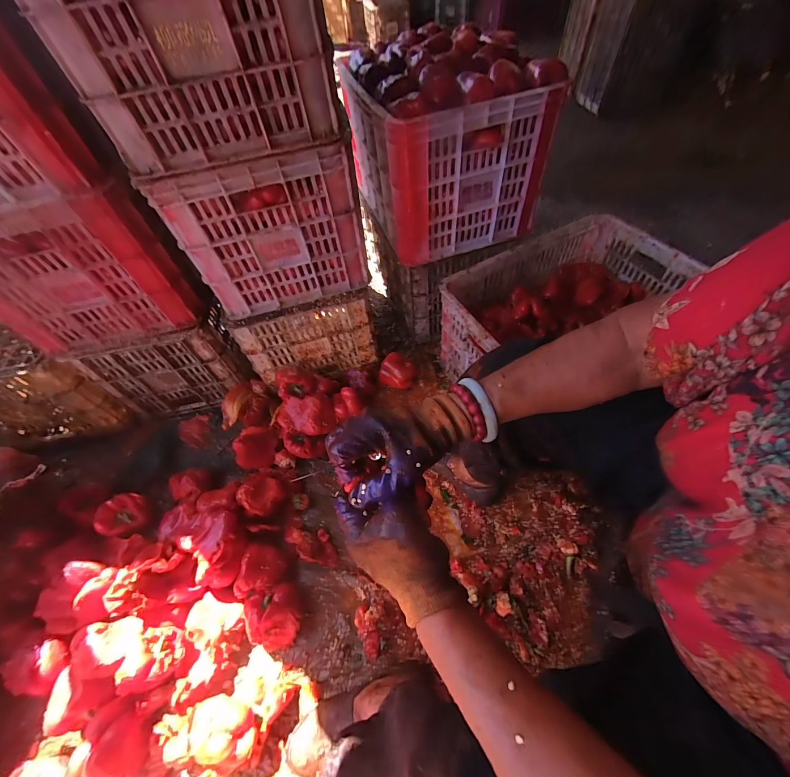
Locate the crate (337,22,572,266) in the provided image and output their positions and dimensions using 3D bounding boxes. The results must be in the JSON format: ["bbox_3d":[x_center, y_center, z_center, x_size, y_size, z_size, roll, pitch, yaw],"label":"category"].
[{"bbox_3d":[0.097,-0.618,0.835,0.356,0.328,0.475,-17,56,-7],"label":"crate"}]

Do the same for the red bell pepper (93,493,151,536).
[{"bbox_3d":[-0.628,0.288,0.770,0.096,0.071,0.096,15,58,15],"label":"red bell pepper"}]

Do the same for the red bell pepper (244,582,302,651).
[{"bbox_3d":[-0.234,0.440,0.646,0.095,0.066,0.104,-19,56,-8],"label":"red bell pepper"}]

